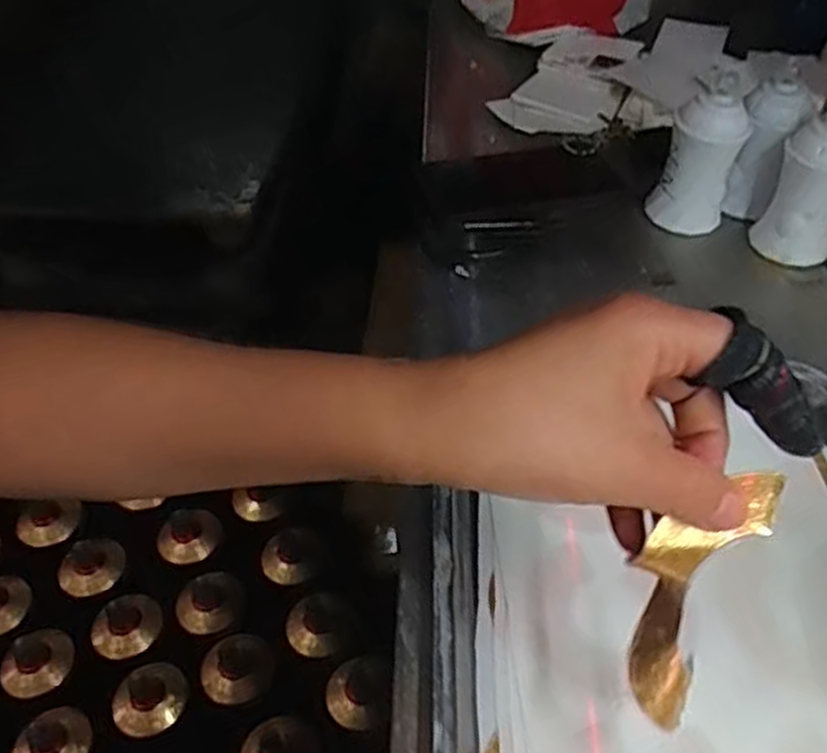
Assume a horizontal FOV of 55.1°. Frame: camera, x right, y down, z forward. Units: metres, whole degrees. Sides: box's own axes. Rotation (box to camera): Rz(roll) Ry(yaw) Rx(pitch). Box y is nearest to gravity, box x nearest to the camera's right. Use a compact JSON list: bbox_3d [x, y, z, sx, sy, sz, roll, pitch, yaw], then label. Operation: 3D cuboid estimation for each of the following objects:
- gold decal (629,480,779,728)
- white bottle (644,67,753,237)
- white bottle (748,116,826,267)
[{"bbox_3d":[0.101,0.083,0.296,0.035,0.107,0.033,28,33,25],"label":"gold decal"},{"bbox_3d":[0.218,-0.165,0.607,0.052,0.108,0.045,29,54,25],"label":"white bottle"},{"bbox_3d":[0.289,-0.137,0.580,0.059,0.099,0.051,18,56,22],"label":"white bottle"}]

